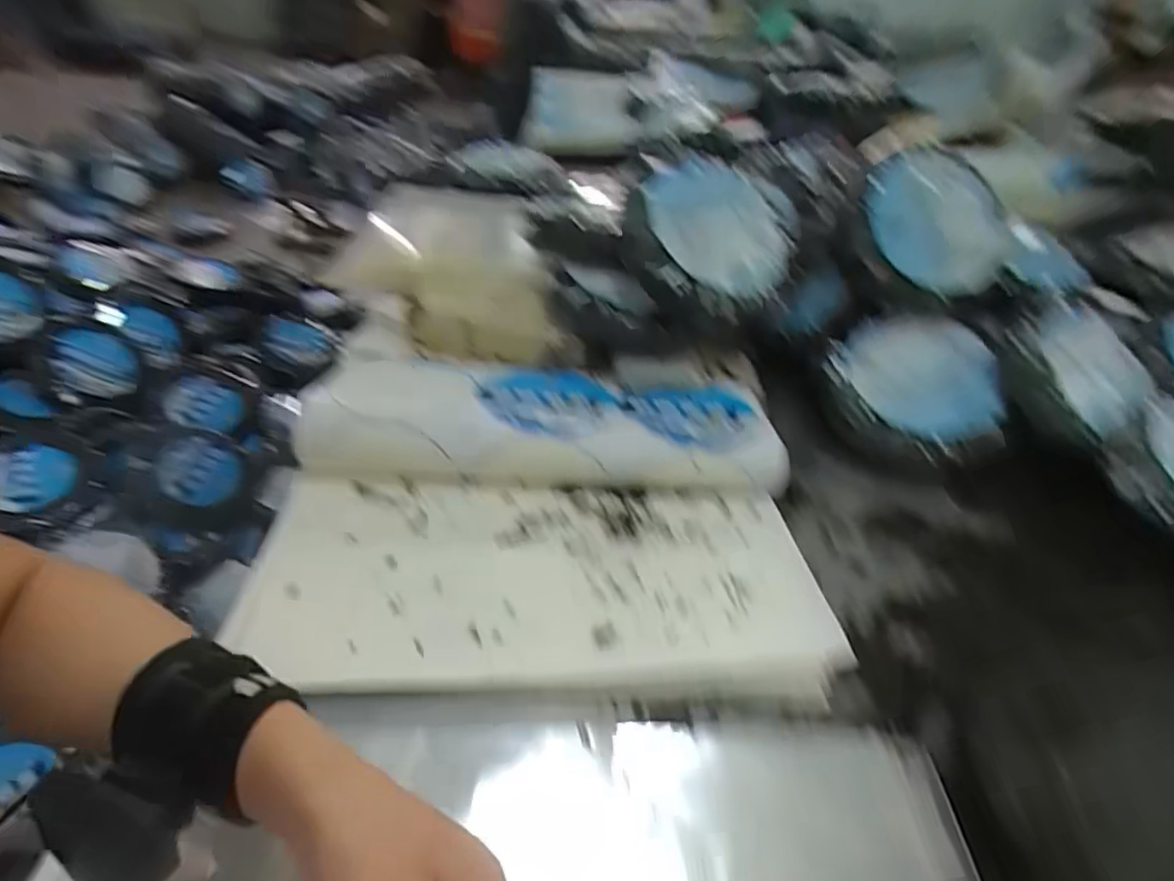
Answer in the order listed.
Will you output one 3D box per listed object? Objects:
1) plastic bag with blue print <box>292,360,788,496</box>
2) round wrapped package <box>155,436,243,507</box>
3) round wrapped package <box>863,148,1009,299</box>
[{"bbox_3d":[-0.037,-0.029,0.623,0.451,0.055,0.161,3,41,-1],"label":"plastic bag with blue print"},{"bbox_3d":[-0.731,0.059,1.180,0.131,0.030,0.135,29,51,-28],"label":"round wrapped package"},{"bbox_3d":[0.371,-0.226,0.661,0.154,0.038,0.144,1,78,-6],"label":"round wrapped package"}]

